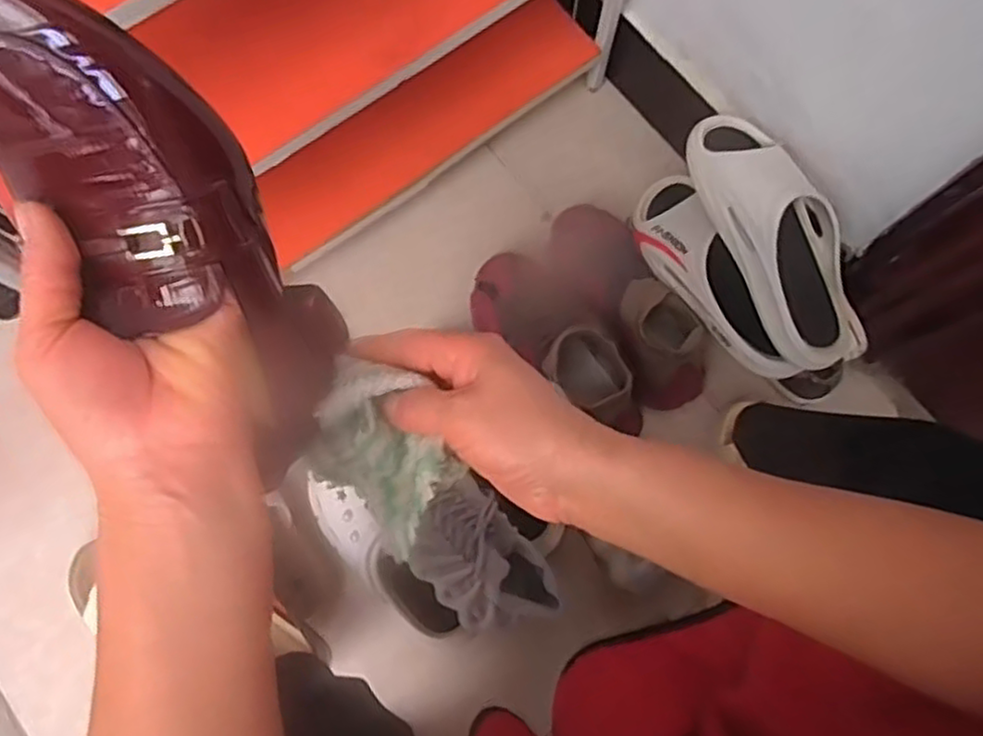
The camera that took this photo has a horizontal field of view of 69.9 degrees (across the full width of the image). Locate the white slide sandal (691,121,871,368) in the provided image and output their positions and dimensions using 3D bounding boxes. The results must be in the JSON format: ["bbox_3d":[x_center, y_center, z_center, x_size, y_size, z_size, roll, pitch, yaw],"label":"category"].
[{"bbox_3d":[0.289,-0.133,0.702,0.111,0.094,0.274,-23,79,-5],"label":"white slide sandal"}]

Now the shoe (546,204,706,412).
[{"bbox_3d":[0.157,-0.076,0.806,0.097,0.109,0.253,-34,80,-7],"label":"shoe"}]

